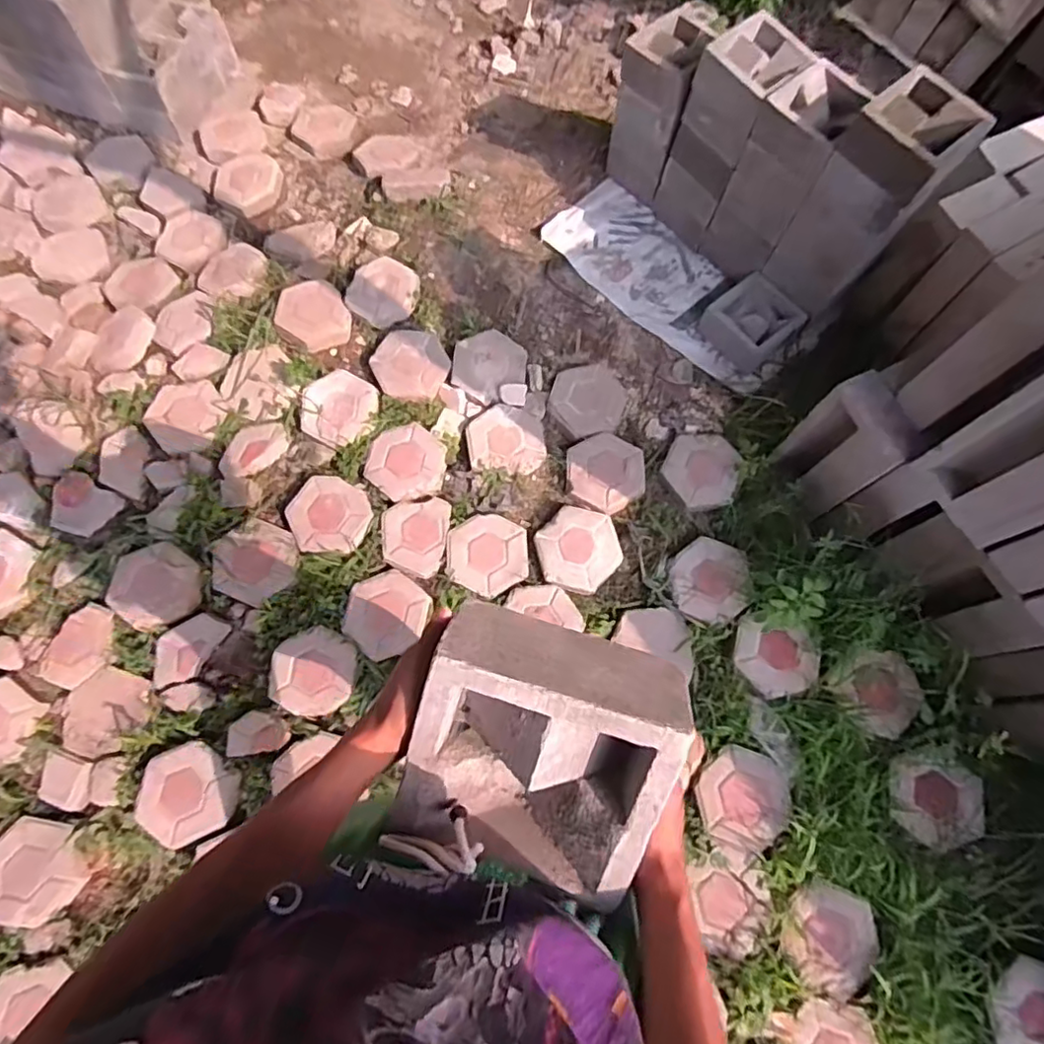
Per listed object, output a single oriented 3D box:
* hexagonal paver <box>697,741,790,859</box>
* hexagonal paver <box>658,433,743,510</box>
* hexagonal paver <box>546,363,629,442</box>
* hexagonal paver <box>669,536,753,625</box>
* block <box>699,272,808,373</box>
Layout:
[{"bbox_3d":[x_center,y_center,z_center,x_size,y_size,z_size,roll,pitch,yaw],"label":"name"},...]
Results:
[{"bbox_3d":[0.494,0.616,1.371,0.189,0.029,0.199,21,73,8],"label":"hexagonal paver"},{"bbox_3d":[0.468,-0.141,1.600,0.184,0.045,0.216,17,73,7],"label":"hexagonal paver"},{"bbox_3d":[0.181,-0.335,1.693,0.197,0.036,0.231,18,73,7],"label":"hexagonal paver"},{"bbox_3d":[0.462,0.138,1.506,0.182,0.034,0.214,-5,72,-1],"label":"hexagonal paver"},{"bbox_3d":[0.645,-0.567,1.725,0.193,0.088,0.216,-39,76,-13],"label":"block"}]

